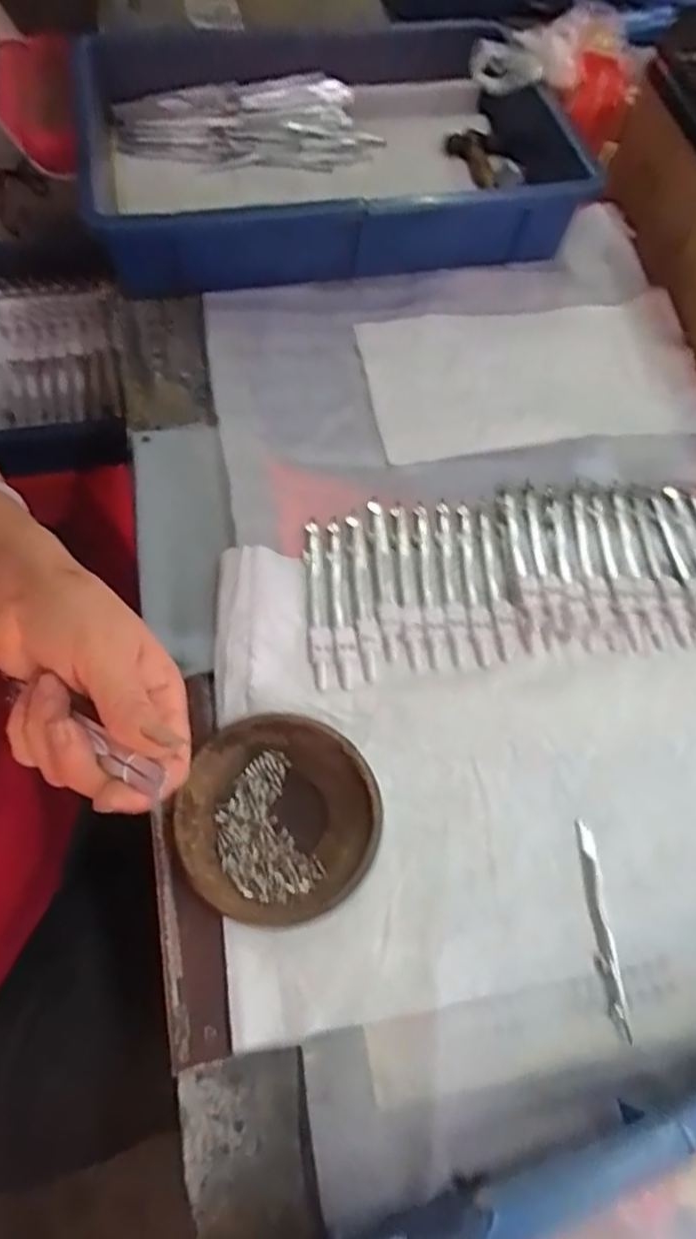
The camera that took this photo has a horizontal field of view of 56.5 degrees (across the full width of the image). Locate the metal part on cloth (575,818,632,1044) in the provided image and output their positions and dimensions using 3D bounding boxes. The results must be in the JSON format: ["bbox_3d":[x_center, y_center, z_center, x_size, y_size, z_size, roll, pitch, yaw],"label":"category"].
[{"bbox_3d":[0.140,0.167,0.357,0.010,0.006,0.107,0,64,-3],"label":"metal part on cloth"}]

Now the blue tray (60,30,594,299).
[{"bbox_3d":[-0.019,-0.440,0.604,0.421,0.073,0.300,-9,65,-7],"label":"blue tray"}]

